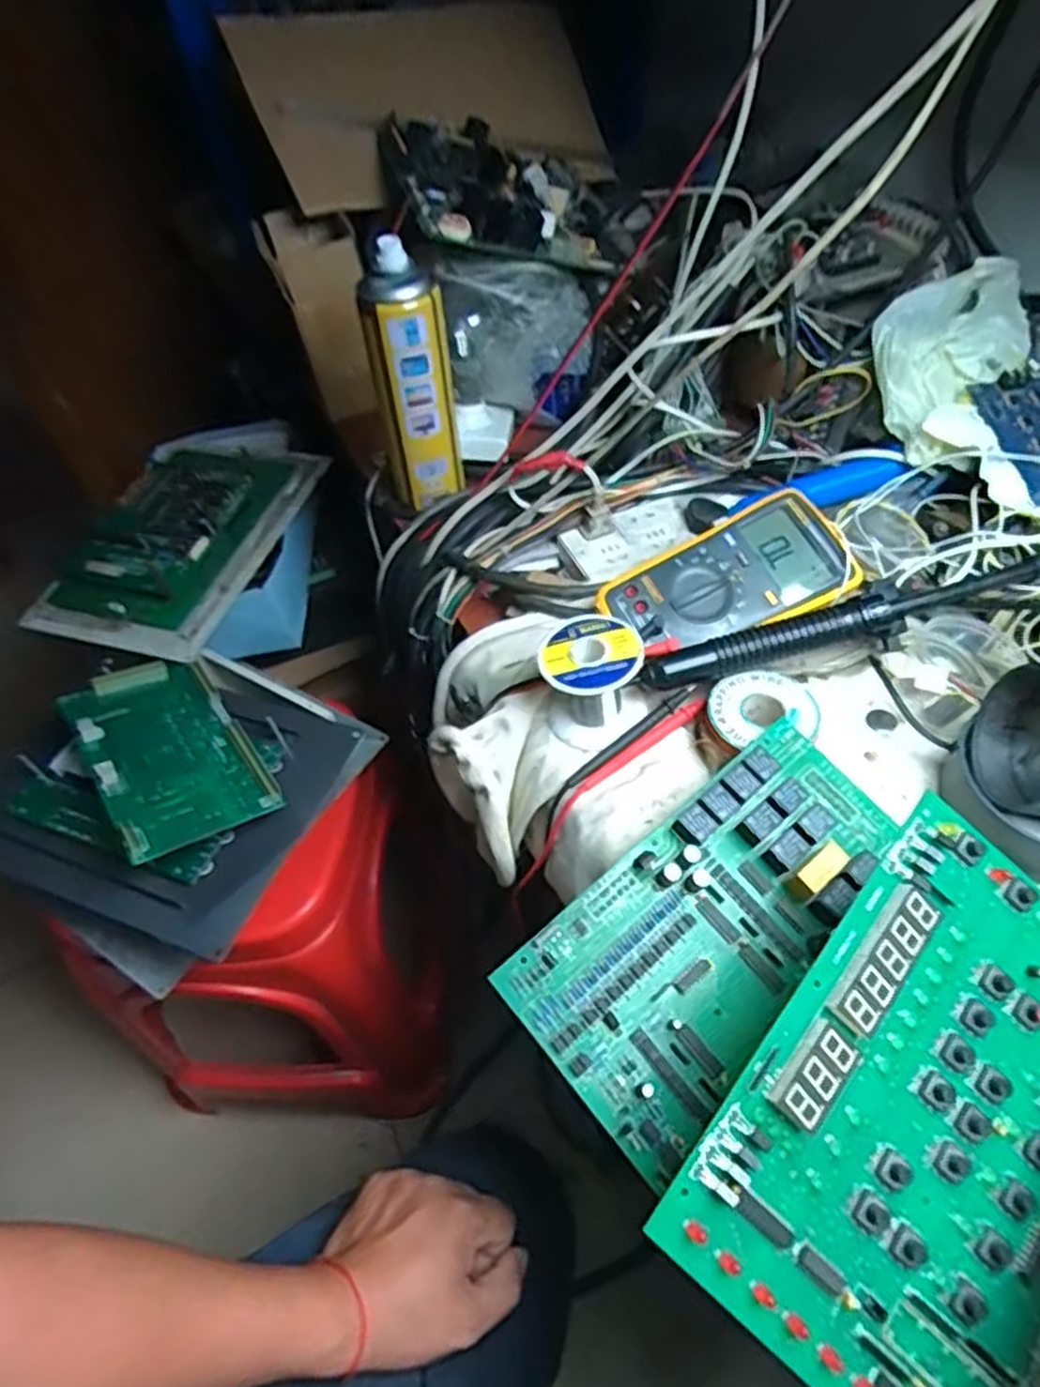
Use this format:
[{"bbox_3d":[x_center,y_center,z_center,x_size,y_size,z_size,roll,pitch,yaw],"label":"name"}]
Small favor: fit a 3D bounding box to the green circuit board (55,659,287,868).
[{"bbox_3d":[-0.301,0.047,0.643,0.118,0.014,0.205,-24,57,-31],"label":"green circuit board"}]

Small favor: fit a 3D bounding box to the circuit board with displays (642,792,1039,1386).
[{"bbox_3d":[0.171,0.171,0.300,0.150,0.009,0.211,42,73,3],"label":"circuit board with displays"}]

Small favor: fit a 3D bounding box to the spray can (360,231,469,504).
[{"bbox_3d":[-0.089,-0.259,0.630,0.065,0.207,0.055,-9,51,-2],"label":"spray can"}]

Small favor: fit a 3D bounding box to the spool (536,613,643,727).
[{"bbox_3d":[0.046,-0.011,0.496,0.062,0.065,0.054,-7,51,1],"label":"spool"}]

